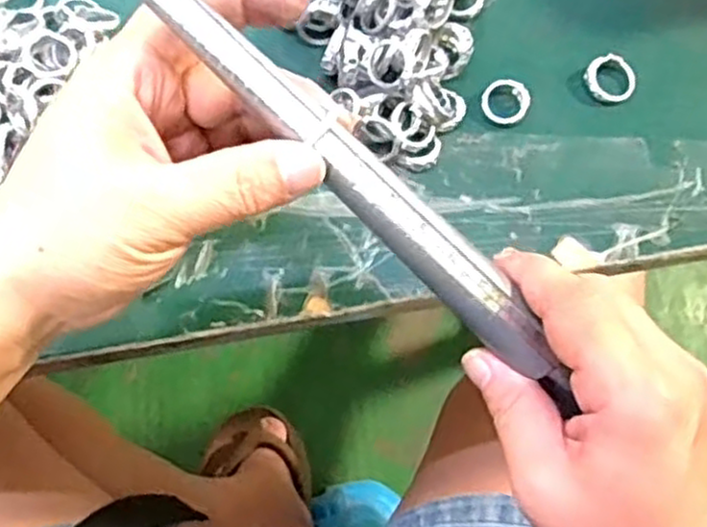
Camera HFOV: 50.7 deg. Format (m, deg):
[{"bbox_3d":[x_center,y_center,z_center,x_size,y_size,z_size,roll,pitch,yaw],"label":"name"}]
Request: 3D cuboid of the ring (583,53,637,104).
[{"bbox_3d":[0.118,-0.084,0.344,0.023,0.007,0.021,1,72,-2],"label":"ring"}]

